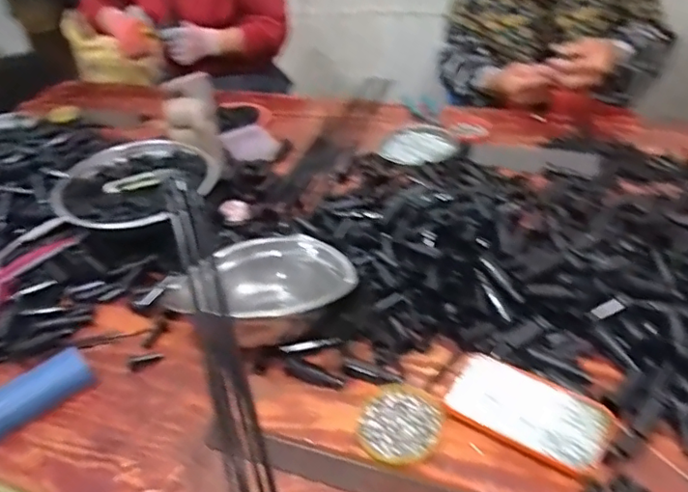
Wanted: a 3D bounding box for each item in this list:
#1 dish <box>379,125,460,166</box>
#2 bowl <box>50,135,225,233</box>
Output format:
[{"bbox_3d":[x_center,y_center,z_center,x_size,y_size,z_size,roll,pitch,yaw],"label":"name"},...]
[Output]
[{"bbox_3d":[0.132,-0.180,1.019,0.136,0.021,0.123,6,39,16],"label":"dish"},{"bbox_3d":[-0.302,-0.091,0.846,0.212,0.049,0.193,-5,37,3],"label":"bowl"}]

